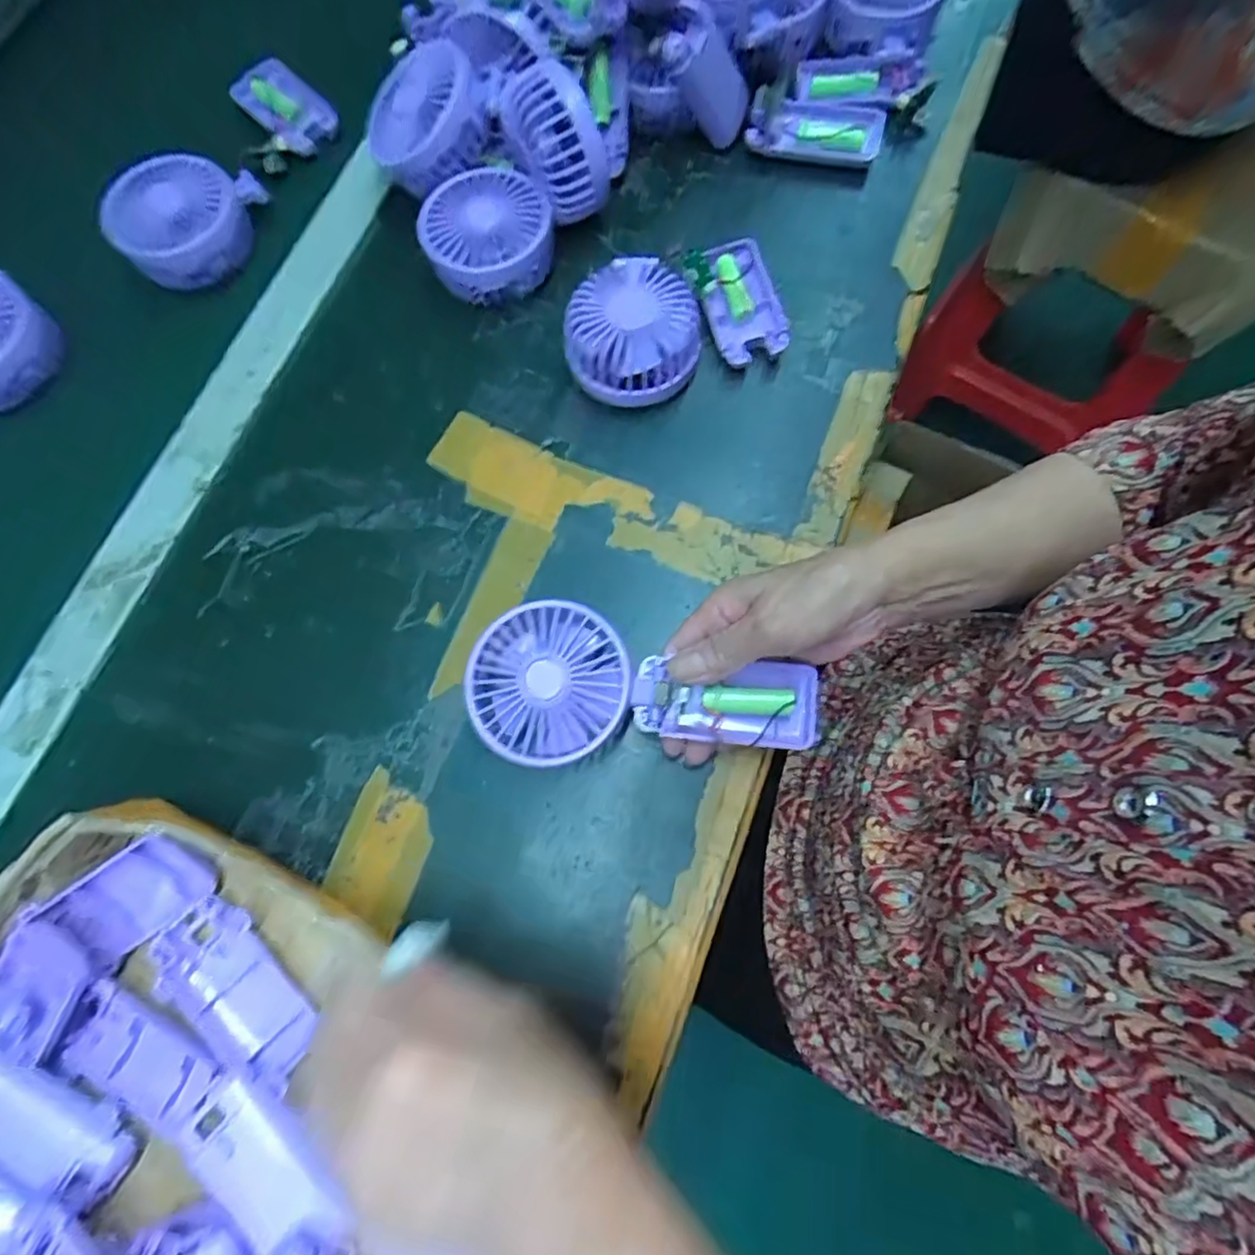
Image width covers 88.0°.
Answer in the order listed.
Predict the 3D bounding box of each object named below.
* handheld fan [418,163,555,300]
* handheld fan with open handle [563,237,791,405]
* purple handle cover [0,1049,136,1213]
[{"bbox_3d":[-0.095,-0.265,0.443,0.084,0.038,0.081,-1,74,2],"label":"handheld fan"},{"bbox_3d":[0.030,-0.203,0.421,0.148,0.046,0.094,-22,74,-4],"label":"handheld fan with open handle"},{"bbox_3d":[-0.280,0.233,0.310,0.091,0.019,0.039,31,78,-5],"label":"purple handle cover"}]

